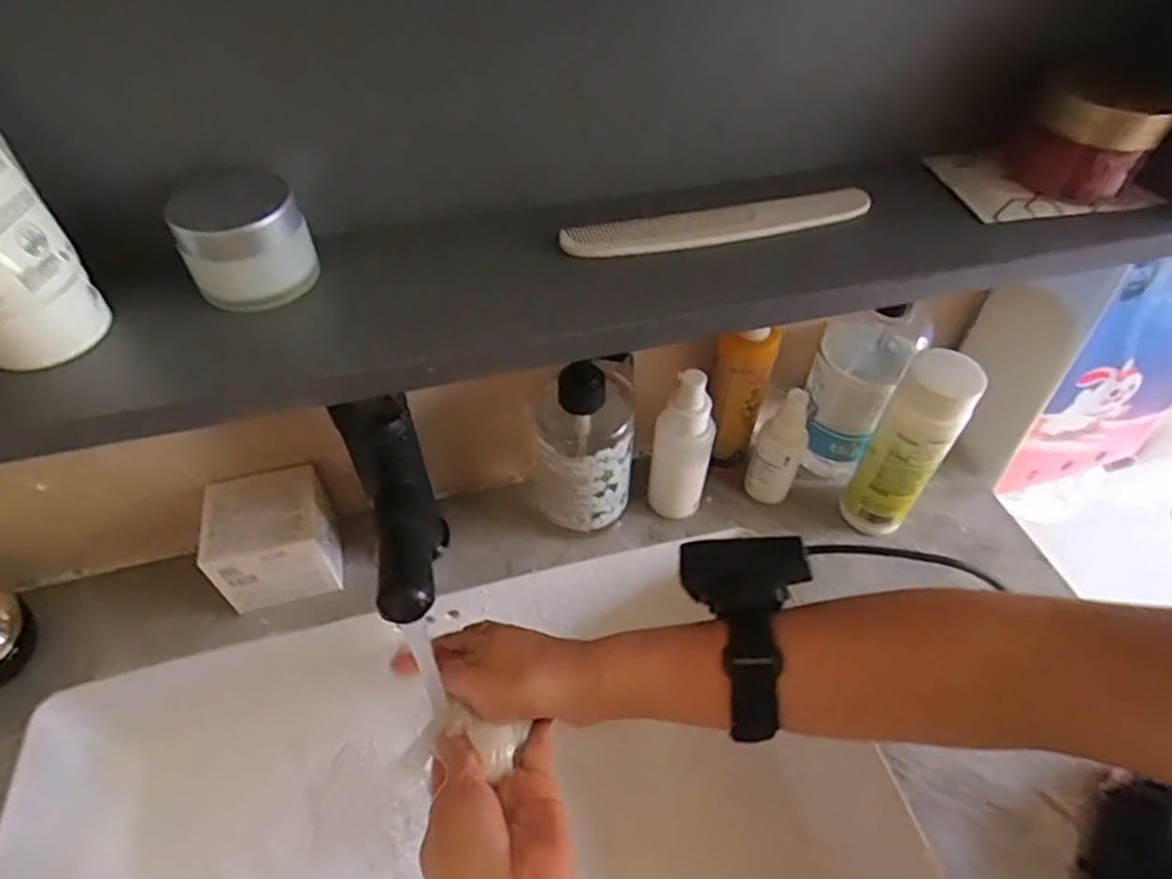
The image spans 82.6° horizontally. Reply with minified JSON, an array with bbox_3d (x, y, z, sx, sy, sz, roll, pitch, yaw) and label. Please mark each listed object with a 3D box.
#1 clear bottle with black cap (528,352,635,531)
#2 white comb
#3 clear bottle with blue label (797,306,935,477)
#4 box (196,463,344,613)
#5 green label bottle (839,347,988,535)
[{"bbox_3d":[-0.003,0.009,0.463,0.068,0.147,0.057,0,49,-2],"label":"clear bottle with black cap"},{"bbox_3d":[0.068,-0.110,0.336,0.161,0.007,0.025,-11,50,-12],"label":"white comb"},{"bbox_3d":[0.193,-0.032,0.497,0.062,0.142,0.053,29,54,22],"label":"clear bottle with blue label"},{"bbox_3d":[-0.209,0.071,0.458,0.079,0.077,0.065,-14,51,-14],"label":"box"},{"bbox_3d":[0.219,0.011,0.460,0.045,0.157,0.040,32,55,23],"label":"green label bottle"}]

